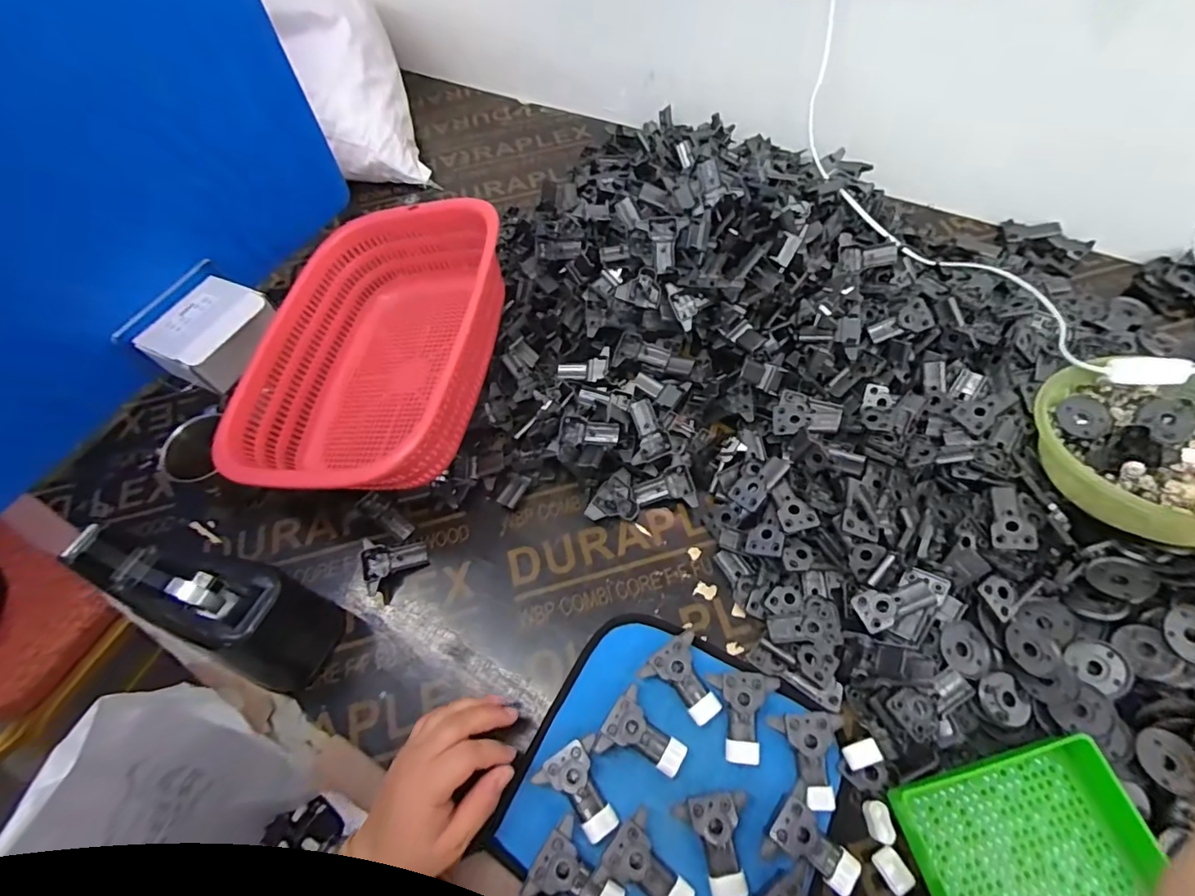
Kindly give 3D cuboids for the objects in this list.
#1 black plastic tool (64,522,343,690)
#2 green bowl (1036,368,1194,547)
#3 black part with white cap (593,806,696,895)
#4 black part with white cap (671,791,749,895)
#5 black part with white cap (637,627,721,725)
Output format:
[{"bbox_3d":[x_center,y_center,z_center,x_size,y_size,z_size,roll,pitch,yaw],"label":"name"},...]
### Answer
[{"bbox_3d":[-0.339,0.131,0.470,0.193,0.104,0.083,20,64,15],"label":"black plastic tool"},{"bbox_3d":[0.471,-0.007,0.471,0.150,0.058,0.159,-2,61,3],"label":"green bowl"},{"bbox_3d":[0.038,0.302,0.380,0.064,0.014,0.052,33,68,20],"label":"black part with white cap"},{"bbox_3d":[0.084,0.287,0.386,0.052,0.016,0.064,-3,61,2],"label":"black part with white cap"},{"bbox_3d":[0.076,0.191,0.444,0.054,0.014,0.064,-40,66,-17],"label":"black part with white cap"}]

